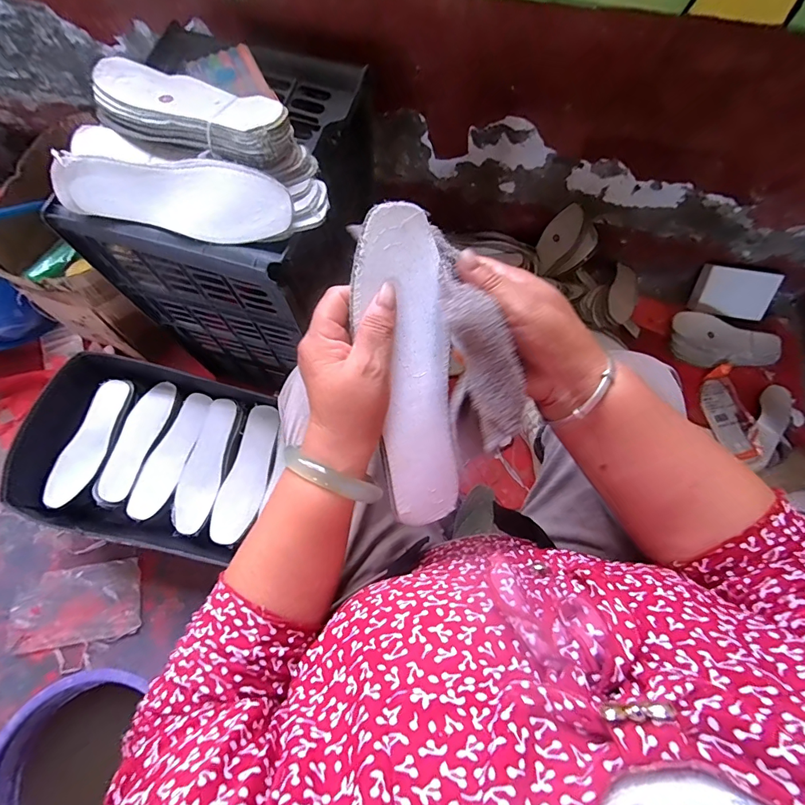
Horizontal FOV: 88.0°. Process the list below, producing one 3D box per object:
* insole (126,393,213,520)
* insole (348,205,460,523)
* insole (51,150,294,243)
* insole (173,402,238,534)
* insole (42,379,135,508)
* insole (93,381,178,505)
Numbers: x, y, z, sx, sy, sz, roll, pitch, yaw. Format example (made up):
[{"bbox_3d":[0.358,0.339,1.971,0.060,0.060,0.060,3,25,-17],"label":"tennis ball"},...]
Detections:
[{"bbox_3d":[-0.408,0.089,0.735,0.070,0.011,0.226,14,73,4],"label":"insole"},{"bbox_3d":[0.005,-0.018,0.299,0.061,0.017,0.224,-8,103,-3],"label":"insole"},{"bbox_3d":[-0.236,-0.214,0.432,0.238,0.011,0.071,10,111,-1],"label":"insole"},{"bbox_3d":[-0.340,0.103,0.721,0.072,0.017,0.229,8,72,2],"label":"insole"},{"bbox_3d":[-0.548,0.066,0.730,0.059,0.016,0.228,17,73,5],"label":"insole"},{"bbox_3d":[-0.476,0.066,0.744,0.078,0.016,0.220,13,73,4],"label":"insole"}]

